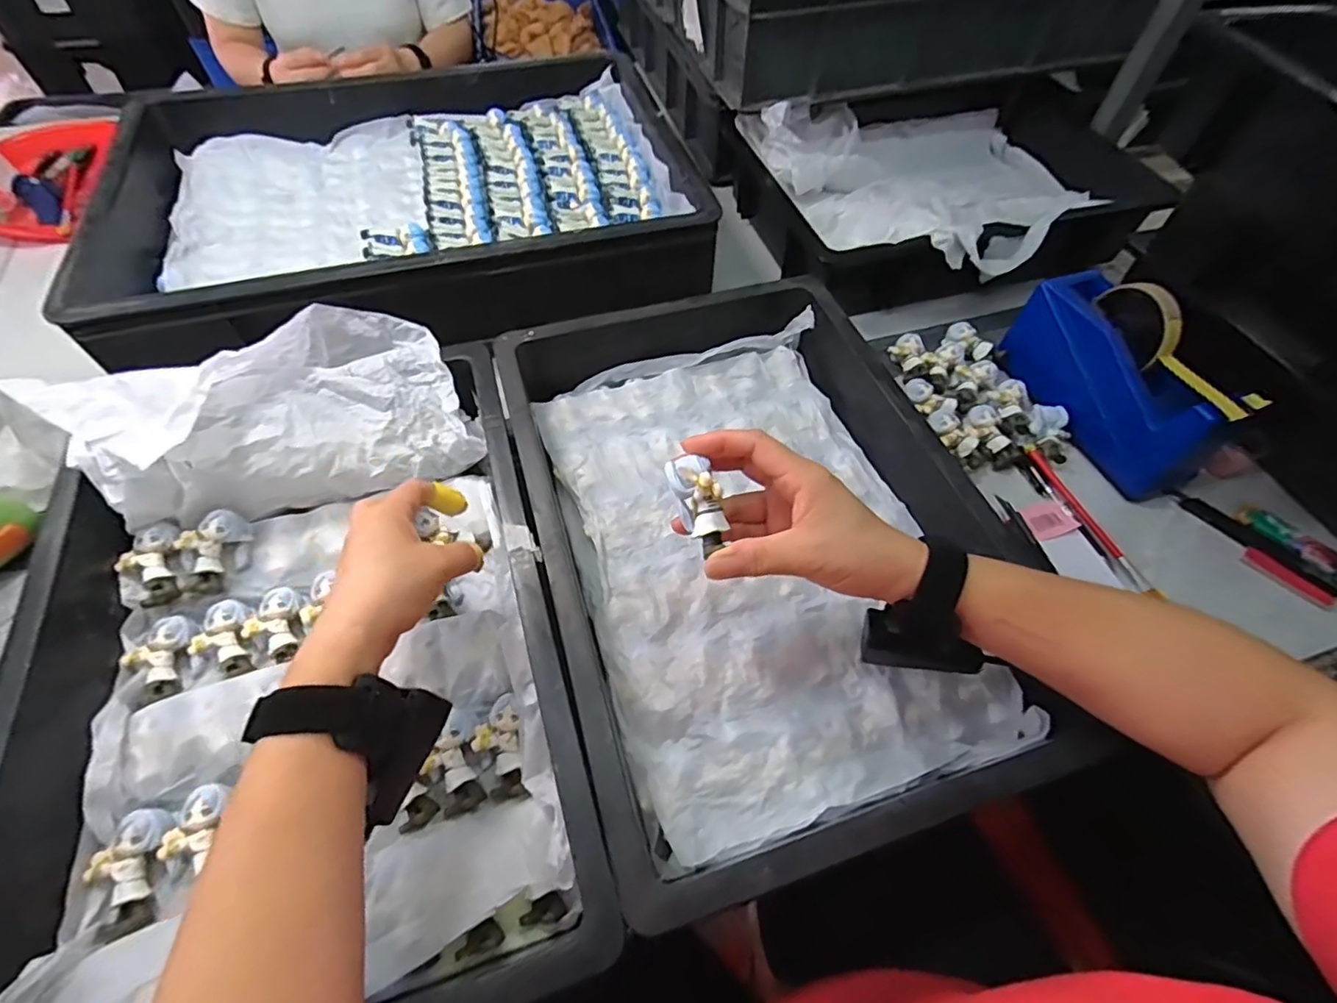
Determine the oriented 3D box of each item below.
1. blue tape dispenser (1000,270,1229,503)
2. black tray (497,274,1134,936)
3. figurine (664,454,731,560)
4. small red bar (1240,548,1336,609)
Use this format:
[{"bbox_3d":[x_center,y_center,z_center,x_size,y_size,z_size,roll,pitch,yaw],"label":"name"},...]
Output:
[{"bbox_3d":[0.399,-0.109,0.533,0.055,0.102,0.203,-15,56,-10],"label":"blue tape dispenser"},{"bbox_3d":[0.058,0.009,0.455,0.305,0.076,0.458,-15,56,-10],"label":"black tray"},{"bbox_3d":[0.018,0.000,0.337,0.024,0.018,0.057,-19,87,-13],"label":"figurine"},{"bbox_3d":[0.482,0.059,0.457,0.009,0.011,0.061,-31,62,-20],"label":"small red bar"}]

